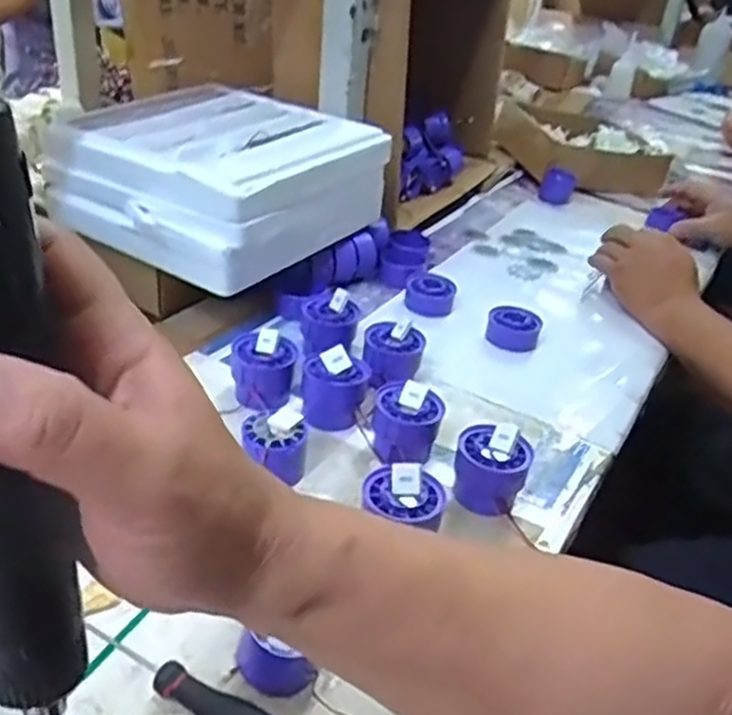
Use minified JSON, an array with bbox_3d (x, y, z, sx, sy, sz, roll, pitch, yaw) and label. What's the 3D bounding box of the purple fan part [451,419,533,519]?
[{"bbox_3d":[0.094,0.085,0.557,0.054,0.059,0.050,18,33,18],"label":"purple fan part"}]

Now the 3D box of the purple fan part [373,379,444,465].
[{"bbox_3d":[0.033,0.054,0.593,0.051,0.055,0.046,9,31,3],"label":"purple fan part"}]

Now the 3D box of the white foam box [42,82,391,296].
[{"bbox_3d":[-0.155,-0.193,0.792,0.257,0.115,0.262,23,35,25],"label":"white foam box"}]

